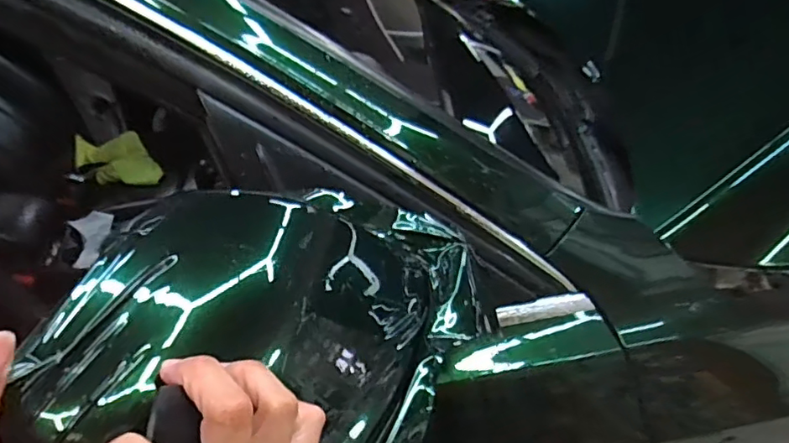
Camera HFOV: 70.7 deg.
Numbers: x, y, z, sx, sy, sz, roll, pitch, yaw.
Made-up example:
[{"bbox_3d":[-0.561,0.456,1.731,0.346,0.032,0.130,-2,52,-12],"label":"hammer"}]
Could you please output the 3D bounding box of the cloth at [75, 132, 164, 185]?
[{"bbox_3d":[-0.852,-0.178,1.709,0.190,0.071,0.398,-23,40,-30],"label":"cloth"}]

